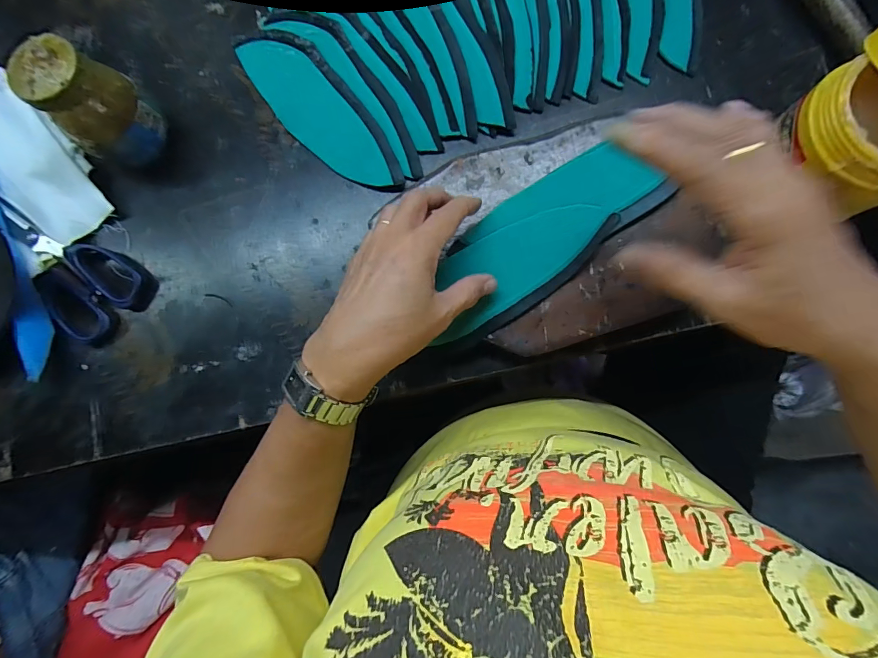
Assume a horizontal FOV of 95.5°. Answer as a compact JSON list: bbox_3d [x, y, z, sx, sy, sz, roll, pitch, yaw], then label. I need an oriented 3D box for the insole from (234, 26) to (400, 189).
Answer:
[{"bbox_3d":[-0.111,-0.199,0.366,0.062,0.011,0.204,-38,82,-1],"label":"insole"}]

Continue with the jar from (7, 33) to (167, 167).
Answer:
[{"bbox_3d":[-0.281,-0.181,0.336,0.064,0.103,0.064,-1,83,4],"label":"jar"}]

